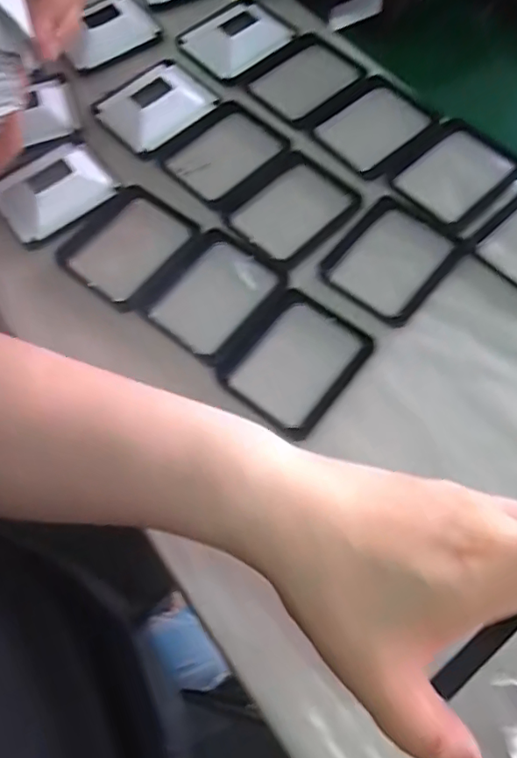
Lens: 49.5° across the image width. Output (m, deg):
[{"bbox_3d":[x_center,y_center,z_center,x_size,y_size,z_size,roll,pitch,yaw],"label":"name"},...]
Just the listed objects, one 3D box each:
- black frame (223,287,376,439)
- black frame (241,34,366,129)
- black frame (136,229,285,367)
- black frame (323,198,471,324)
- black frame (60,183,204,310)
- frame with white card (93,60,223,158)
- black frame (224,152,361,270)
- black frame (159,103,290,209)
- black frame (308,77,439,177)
[{"bbox_3d":[0.022,-0.010,0.335,0.066,0.005,0.083,35,70,16],"label":"black frame"},{"bbox_3d":[0.034,-0.233,0.432,0.080,0.007,0.071,-39,70,-16],"label":"black frame"},{"bbox_3d":[-0.027,-0.055,0.357,0.068,0.007,0.083,37,70,17],"label":"black frame"},{"bbox_3d":[0.087,-0.078,0.362,0.068,0.005,0.083,38,70,17],"label":"black frame"},{"bbox_3d":[-0.088,-0.090,0.376,0.072,0.005,0.080,35,70,16],"label":"black frame"},{"bbox_3d":[-0.078,-0.208,0.419,0.081,0.013,0.073,-40,70,-16],"label":"frame with white card"},{"bbox_3d":[0.024,-0.116,0.384,0.069,0.007,0.083,40,71,18],"label":"black frame"},{"bbox_3d":[-0.024,-0.165,0.404,0.080,0.005,0.065,-41,70,-17],"label":"black frame"},{"bbox_3d":[0.082,-0.188,0.411,0.080,0.006,0.073,-38,70,-16],"label":"black frame"}]

